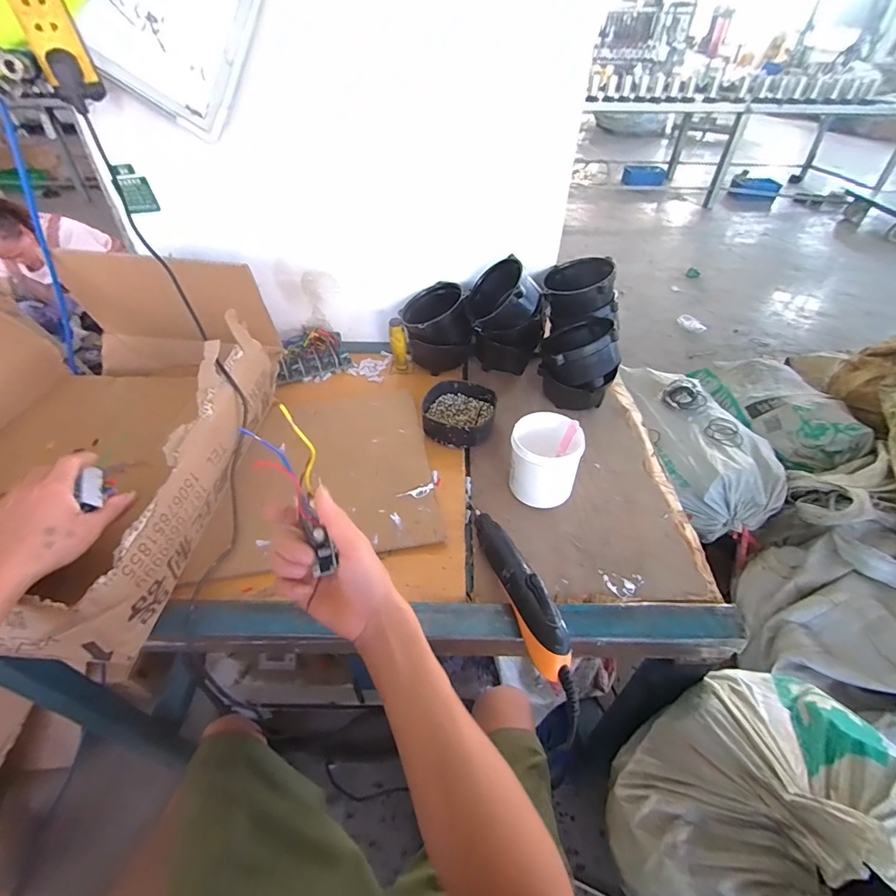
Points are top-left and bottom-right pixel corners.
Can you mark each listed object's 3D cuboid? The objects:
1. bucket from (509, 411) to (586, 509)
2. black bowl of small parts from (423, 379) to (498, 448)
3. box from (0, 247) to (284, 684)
[{"bbox_3d":[0.136,0.019,0.629,0.094,0.105,0.091,0,44,0],"label":"bucket"},{"bbox_3d":[0.017,-0.055,0.740,0.117,0.046,0.124,0,44,0],"label":"black bowl of small parts"},{"bbox_3d":[-0.529,-0.064,0.599,0.468,0.229,0.584,5,44,5],"label":"box"}]

